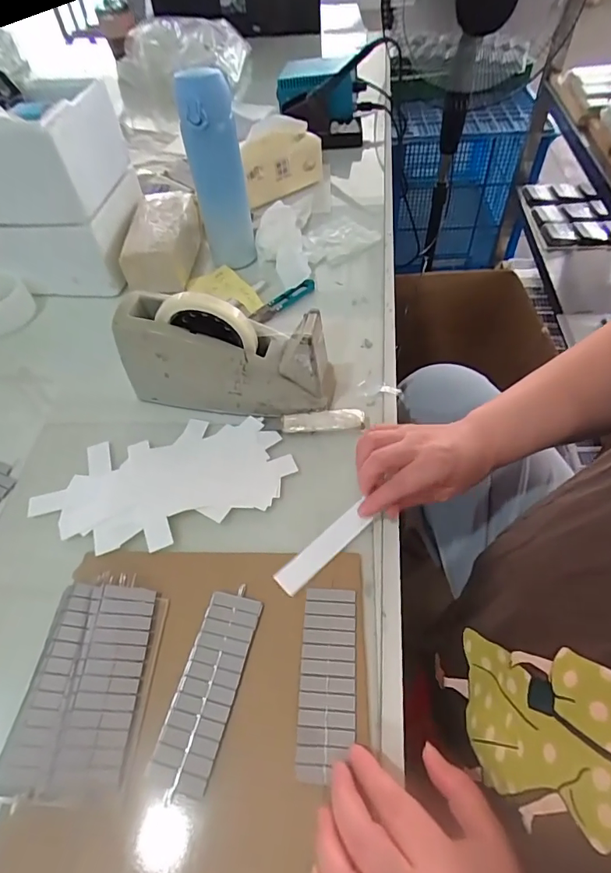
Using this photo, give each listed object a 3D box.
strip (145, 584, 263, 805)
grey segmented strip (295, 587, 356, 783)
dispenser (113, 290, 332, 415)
[{"bbox_3d":[-0.070,0.179,0.335,0.040,0.004,0.130,10,55,11],"label":"strip"},{"bbox_3d":[0.016,0.173,0.337,0.041,0.004,0.123,3,54,6],"label":"grey segmented strip"},{"bbox_3d":[-0.079,-0.085,0.467,0.212,0.111,0.068,5,54,7],"label":"dispenser"}]

